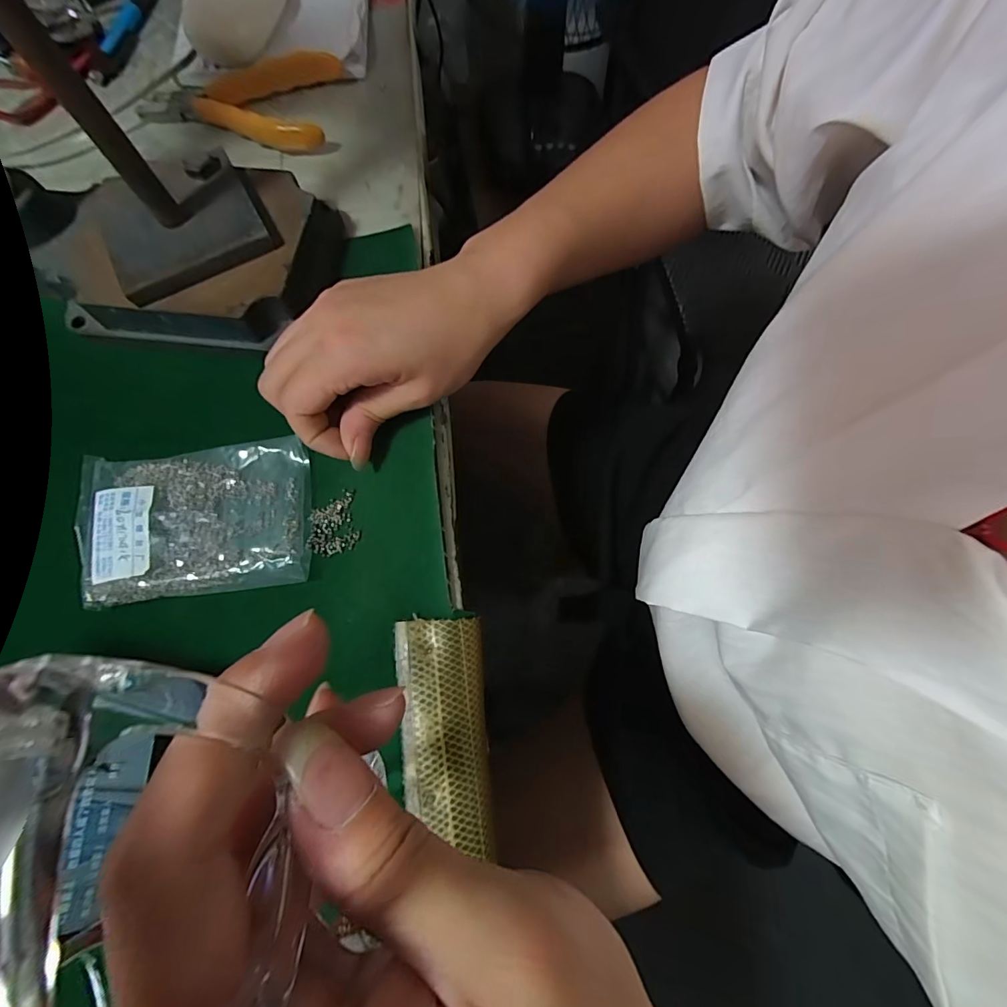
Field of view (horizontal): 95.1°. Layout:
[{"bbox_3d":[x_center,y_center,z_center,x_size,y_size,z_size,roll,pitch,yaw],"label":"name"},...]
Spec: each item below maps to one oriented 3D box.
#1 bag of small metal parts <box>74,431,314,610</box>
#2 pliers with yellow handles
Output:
[{"bbox_3d":[-0.159,0.008,0.238,0.111,0.016,0.077,-7,73,-2],"label":"bag of small metal parts"},{"bbox_3d":[-0.188,-0.290,0.328,0.134,0.019,0.073,6,73,2],"label":"pliers with yellow handles"}]

